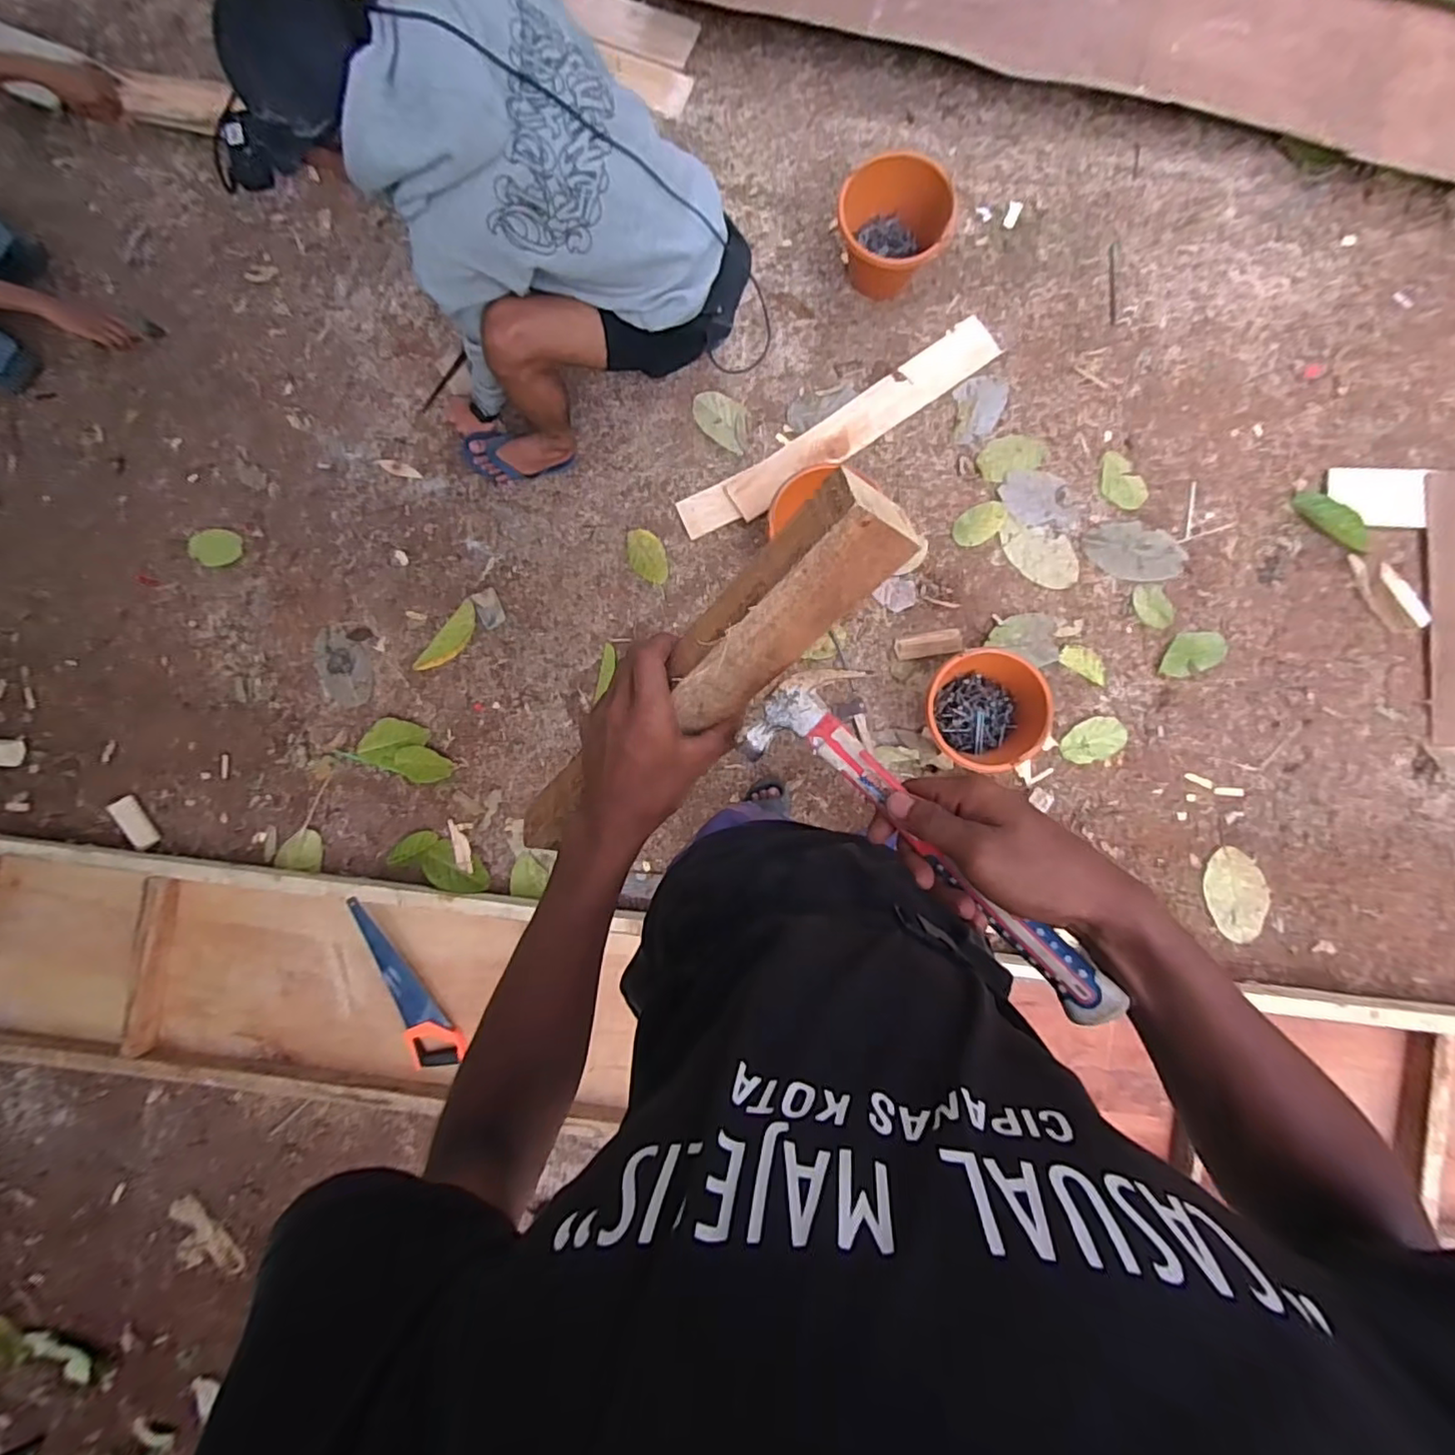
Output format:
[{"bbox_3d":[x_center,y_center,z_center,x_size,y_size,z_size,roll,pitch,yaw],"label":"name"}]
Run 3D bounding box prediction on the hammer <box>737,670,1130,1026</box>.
[{"bbox_3d":[0.123,0.072,0.374,0.079,0.024,0.265,-45,79,1],"label":"hammer"}]

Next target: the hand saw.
[{"bbox_3d":[-0.756,0.598,1.419,0.114,0.038,0.463,-23,100,3],"label":"hand saw"}]

